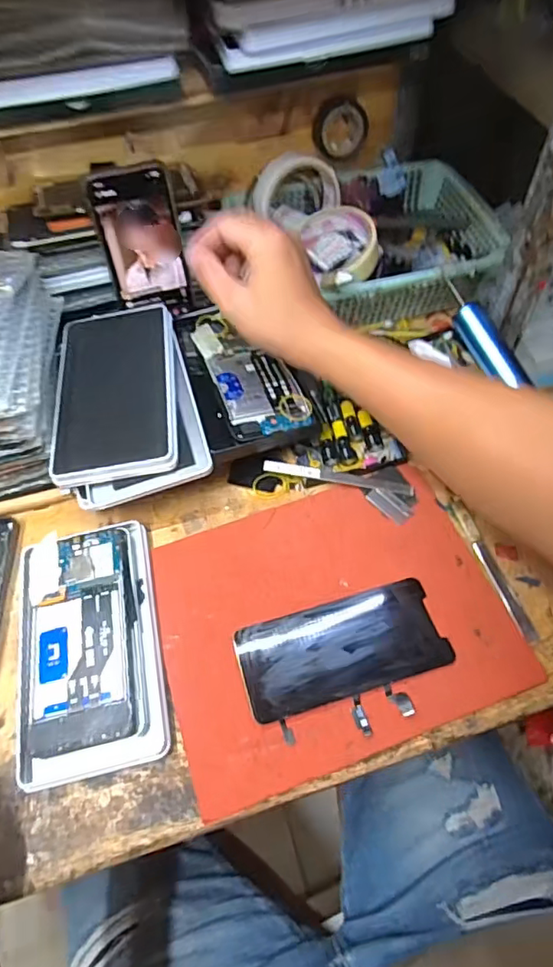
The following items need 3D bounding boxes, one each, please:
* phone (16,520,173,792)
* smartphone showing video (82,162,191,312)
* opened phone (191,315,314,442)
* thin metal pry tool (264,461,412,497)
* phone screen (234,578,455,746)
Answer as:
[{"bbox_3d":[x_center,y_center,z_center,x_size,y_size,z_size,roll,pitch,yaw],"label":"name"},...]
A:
[{"bbox_3d":[-0.141,0.116,0.413,0.103,0.013,0.182,-12,58,-6],"label":"phone"},{"bbox_3d":[-0.127,-0.227,0.532,0.072,0.136,0.006,-17,42,-10],"label":"smartphone showing video"},{"bbox_3d":[-0.024,-0.105,0.517,0.075,0.004,0.151,-15,59,-14],"label":"opened phone"},{"bbox_3d":[0.054,-0.005,0.485,0.131,0.007,0.011,9,58,7],"label":"thin metal pry tool"},{"bbox_3d":[0.052,0.129,0.408,0.149,0.005,0.089,-15,58,-8],"label":"phone screen"}]

